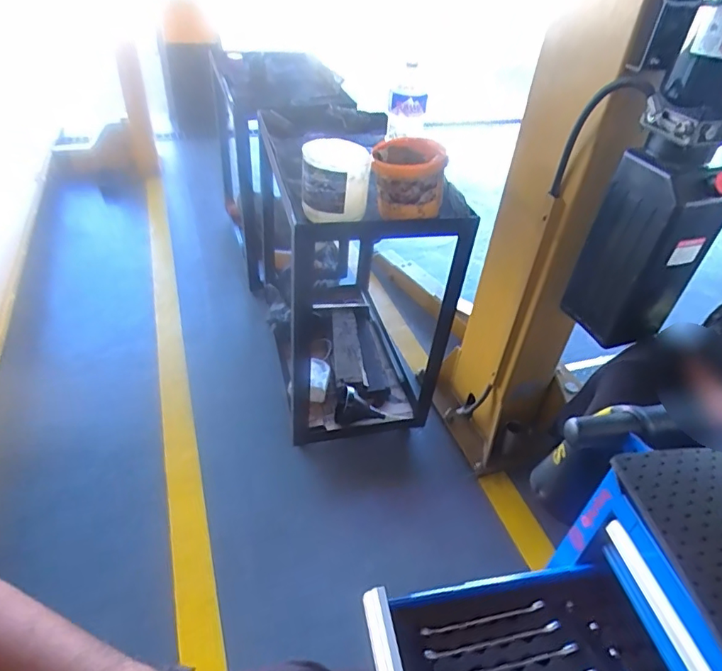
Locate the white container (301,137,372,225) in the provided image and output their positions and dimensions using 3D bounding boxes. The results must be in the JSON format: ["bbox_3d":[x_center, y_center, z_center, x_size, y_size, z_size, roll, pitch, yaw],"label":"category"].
[{"bbox_3d":[-0.063,-0.393,1.276,0.169,0.132,0.169,1,40,-5],"label":"white container"}]

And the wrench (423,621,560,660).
[{"bbox_3d":[0.145,0.331,0.554,0.157,0.004,0.010,-6,41,-12],"label":"wrench"}]

